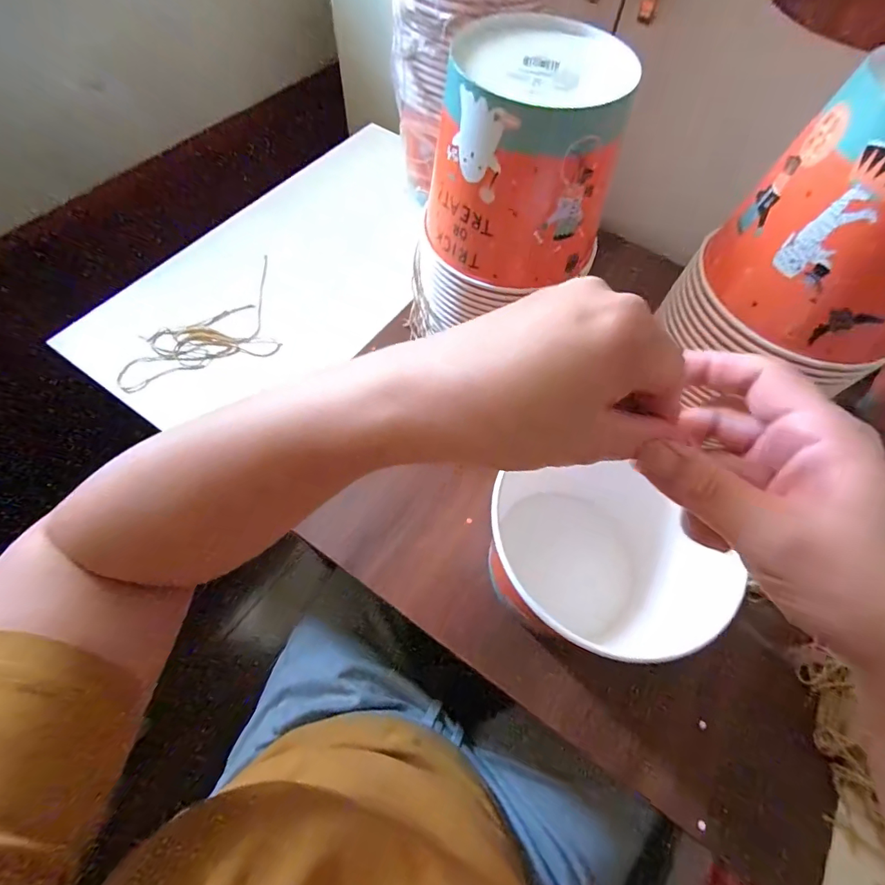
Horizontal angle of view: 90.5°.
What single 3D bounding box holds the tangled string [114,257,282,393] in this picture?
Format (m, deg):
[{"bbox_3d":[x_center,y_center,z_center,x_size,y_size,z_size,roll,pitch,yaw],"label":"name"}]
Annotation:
[{"bbox_3d":[-0.258,-0.119,0.498,0.209,0.026,0.100,-42,83,-22],"label":"tangled string"}]

